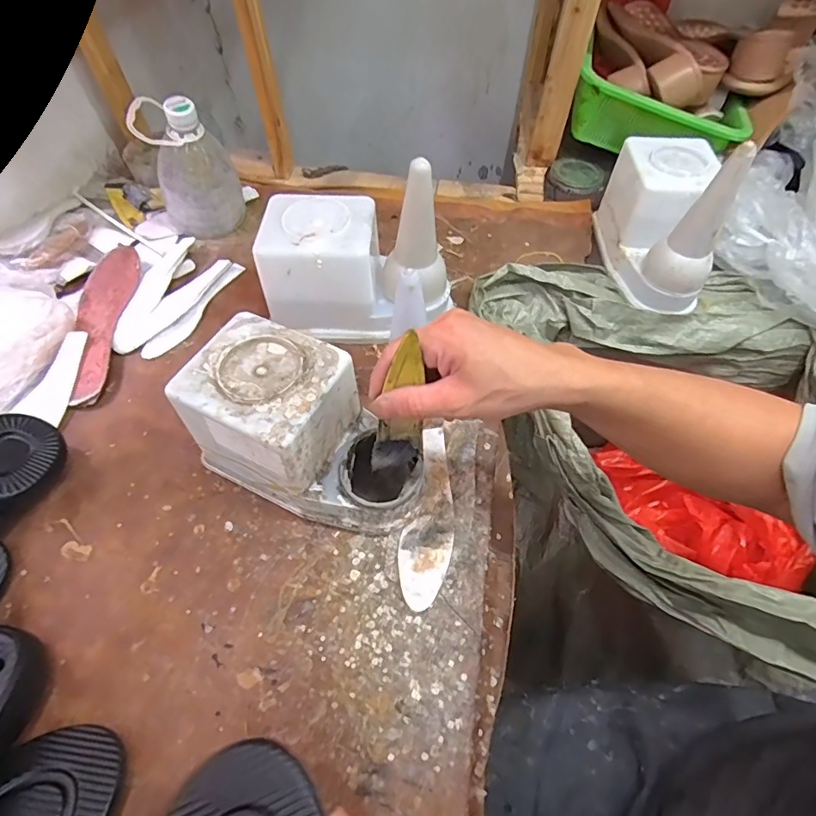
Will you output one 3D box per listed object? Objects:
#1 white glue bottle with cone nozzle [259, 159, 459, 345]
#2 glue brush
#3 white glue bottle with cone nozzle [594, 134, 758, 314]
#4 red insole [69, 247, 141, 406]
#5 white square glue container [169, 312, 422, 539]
[{"bbox_3d":[-0.050,-0.155,0.501,0.191,0.150,0.099,2,55,0],"label":"white glue bottle with cone nozzle"},{"bbox_3d":[-0.004,0.003,0.335,0.035,0.111,0.014,-2,48,-11],"label":"glue brush"},{"bbox_3d":[0.294,-0.231,0.546,0.089,0.174,0.177,5,56,3],"label":"white glue bottle with cone nozzle"},{"bbox_3d":[-0.345,-0.097,0.535,0.067,0.007,0.217,-7,60,9],"label":"red insole"},{"bbox_3d":[-0.079,0.022,0.403,0.187,0.117,0.100,22,58,14],"label":"white square glue container"}]

